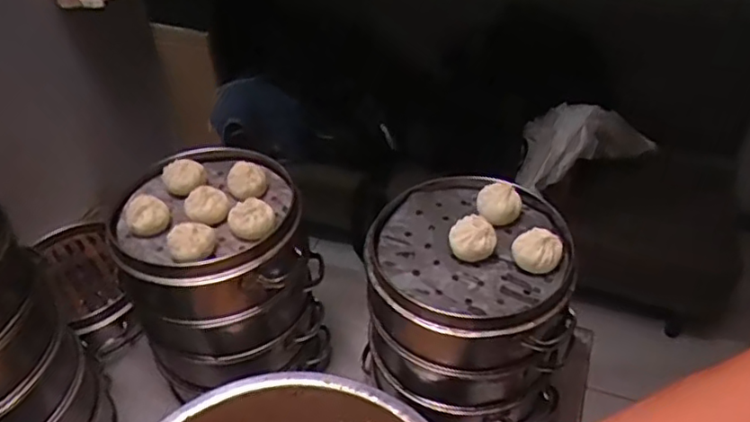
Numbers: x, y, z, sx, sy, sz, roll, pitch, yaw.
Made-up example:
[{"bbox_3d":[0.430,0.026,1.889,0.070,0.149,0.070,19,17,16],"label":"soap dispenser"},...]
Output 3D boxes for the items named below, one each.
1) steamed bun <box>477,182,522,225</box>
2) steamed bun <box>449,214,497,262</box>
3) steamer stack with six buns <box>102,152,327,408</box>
[{"bbox_3d":[0.120,-0.004,0.602,0.042,0.041,0.033,9,42,12],"label":"steamed bun"},{"bbox_3d":[0.090,0.022,0.572,0.040,0.031,0.035,-6,41,-4],"label":"steamed bun"},{"bbox_3d":[-0.165,0.070,0.702,0.186,0.239,0.190,-11,42,-10],"label":"steamer stack with six buns"}]

